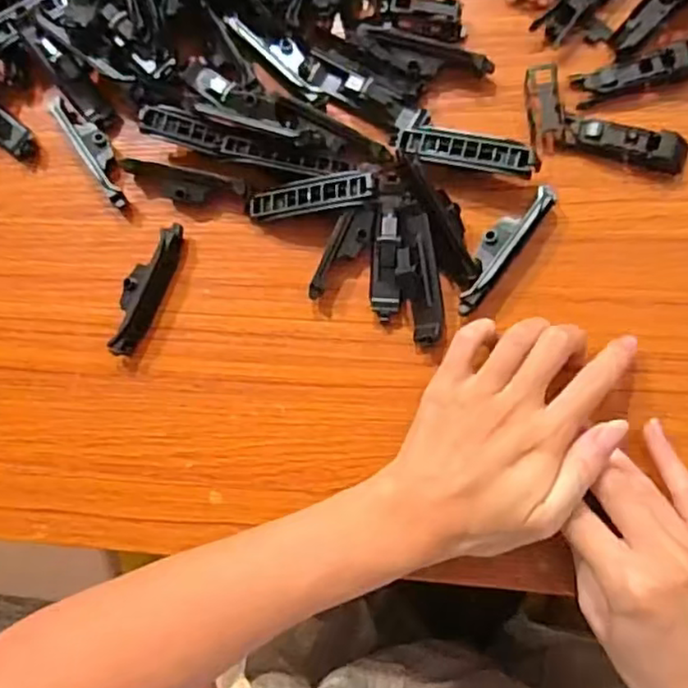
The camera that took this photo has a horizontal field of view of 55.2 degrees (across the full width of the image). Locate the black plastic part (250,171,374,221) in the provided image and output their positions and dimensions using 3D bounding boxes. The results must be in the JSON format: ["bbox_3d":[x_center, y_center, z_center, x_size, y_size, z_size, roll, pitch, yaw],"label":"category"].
[{"bbox_3d":[-0.019,-0.082,0.369,0.074,0.008,0.016,-7,83,23],"label":"black plastic part"}]

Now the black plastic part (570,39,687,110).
[{"bbox_3d":[0.159,-0.147,0.358,0.064,0.013,0.018,-13,83,6],"label":"black plastic part"}]

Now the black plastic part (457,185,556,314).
[{"bbox_3d":[0.084,-0.052,0.357,0.018,0.019,0.079,38,90,10],"label":"black plastic part"}]

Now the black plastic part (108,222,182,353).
[{"bbox_3d":[-0.116,-0.032,0.382,0.018,0.018,0.079,22,87,9],"label":"black plastic part"}]

